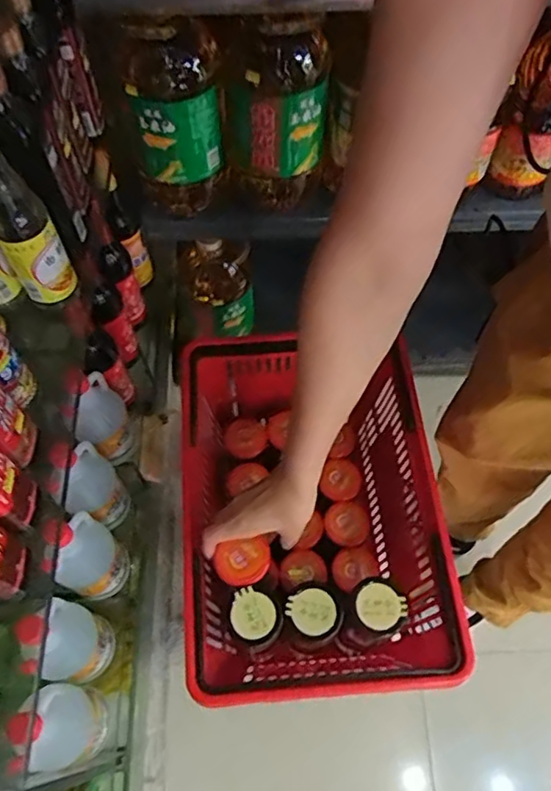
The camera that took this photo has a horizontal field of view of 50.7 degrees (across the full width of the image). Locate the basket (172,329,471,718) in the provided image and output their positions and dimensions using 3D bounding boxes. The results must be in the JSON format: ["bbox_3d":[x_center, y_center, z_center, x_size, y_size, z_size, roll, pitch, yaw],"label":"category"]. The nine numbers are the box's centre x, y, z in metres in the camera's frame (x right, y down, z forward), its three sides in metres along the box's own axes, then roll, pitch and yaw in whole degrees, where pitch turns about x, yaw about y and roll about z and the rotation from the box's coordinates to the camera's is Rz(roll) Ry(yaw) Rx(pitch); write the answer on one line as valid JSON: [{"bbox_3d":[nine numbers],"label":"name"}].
[{"bbox_3d":[0.046,0.152,0.808,0.326,0.210,0.468,-4,62,-2],"label":"basket"}]

